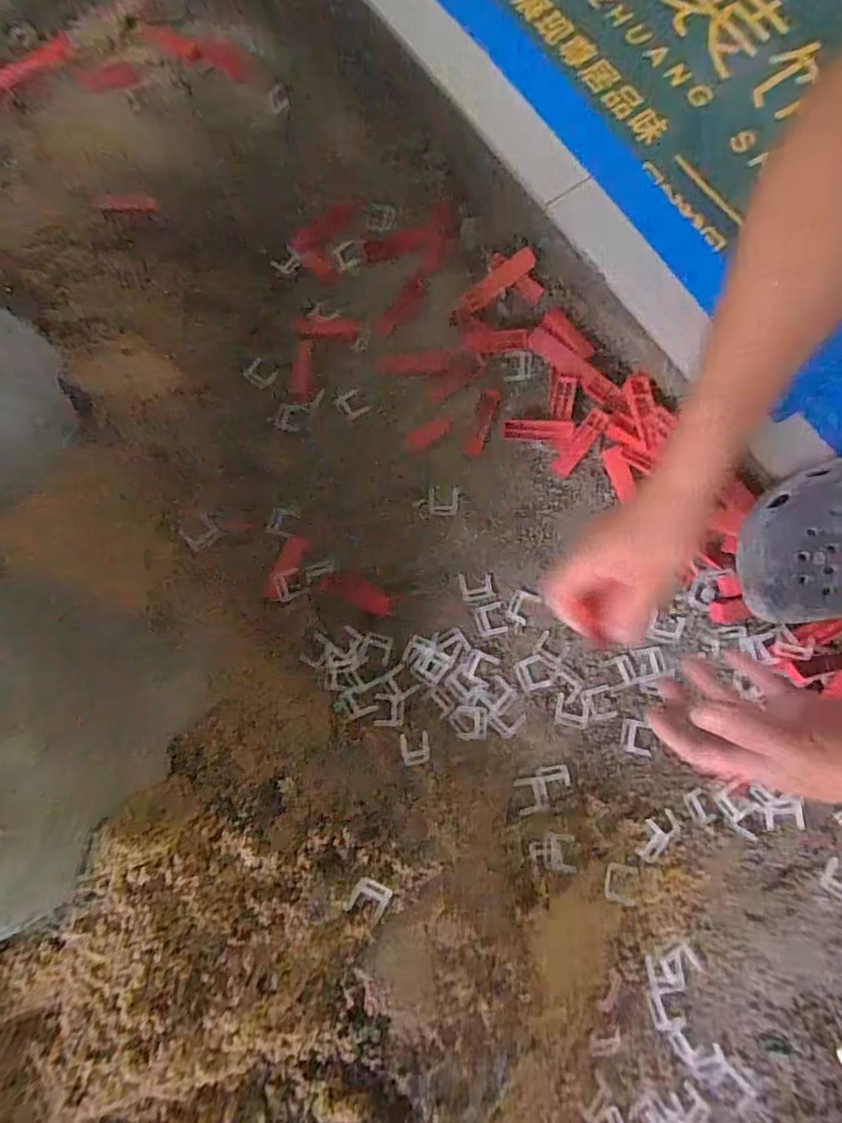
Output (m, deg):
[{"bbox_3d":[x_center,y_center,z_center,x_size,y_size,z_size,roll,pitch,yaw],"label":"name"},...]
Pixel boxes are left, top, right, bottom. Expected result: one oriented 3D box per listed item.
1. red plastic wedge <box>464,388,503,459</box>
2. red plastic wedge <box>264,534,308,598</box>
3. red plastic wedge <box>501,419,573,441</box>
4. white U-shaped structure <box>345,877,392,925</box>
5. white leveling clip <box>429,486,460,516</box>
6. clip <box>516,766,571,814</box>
[{"bbox_3d":[0.067,-0.154,0.583,0.022,0.016,0.076,19,80,5],"label":"red plastic wedge"},{"bbox_3d":[-0.144,0.005,0.559,0.022,0.014,0.072,22,80,5],"label":"red plastic wedge"},{"bbox_3d":[0.125,-0.143,0.568,0.074,0.008,0.021,2,79,14],"label":"red plastic wedge"},{"bbox_3d":[-0.042,0.275,0.427,0.030,0.004,0.028,31,63,1],"label":"white U-shaped structure"},{"bbox_3d":[0.025,-0.066,0.574,0.033,0.004,0.032,2,79,1],"label":"white leveling clip"},{"bbox_3d":[0.120,0.220,0.510,0.054,0.005,0.035,-13,79,-1],"label":"clip"}]

